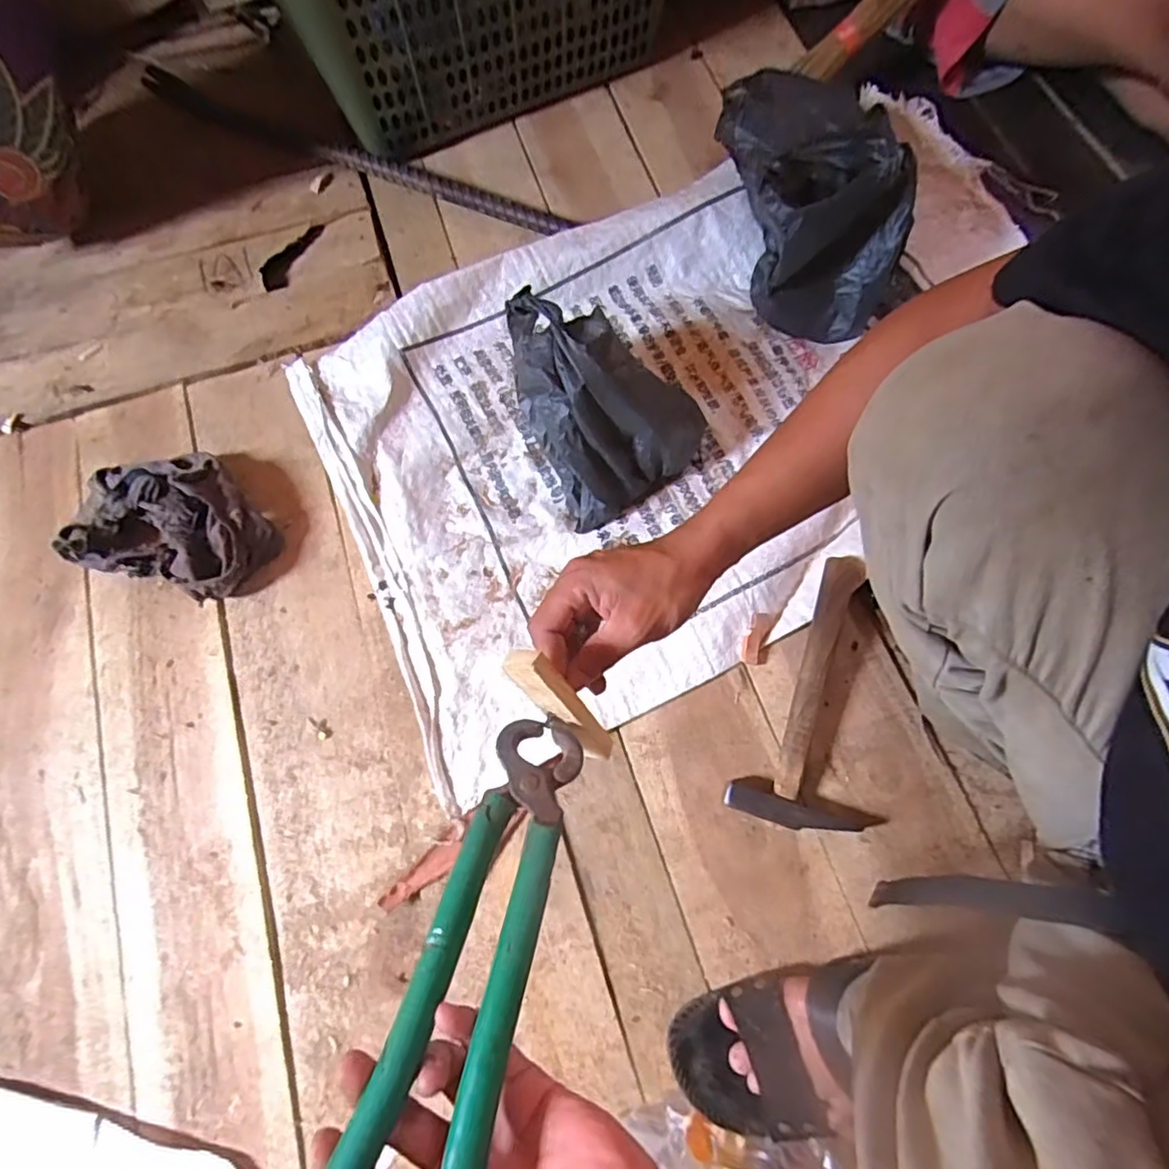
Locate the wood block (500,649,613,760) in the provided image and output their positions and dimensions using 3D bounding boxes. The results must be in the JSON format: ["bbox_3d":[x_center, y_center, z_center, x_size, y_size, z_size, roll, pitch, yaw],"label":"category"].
[{"bbox_3d":[-0.011,0.074,0.366,0.020,0.097,0.016,-44,32,-11],"label":"wood block"}]

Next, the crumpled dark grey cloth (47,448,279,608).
[{"bbox_3d":[-0.435,-0.071,0.646,0.230,0.056,0.148,16,74,7],"label":"crumpled dark grey cloth"}]

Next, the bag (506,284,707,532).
[{"bbox_3d":[0.025,-0.186,0.612,0.163,0.153,0.177,-28,74,-7],"label":"bag"}]

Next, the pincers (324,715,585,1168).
[{"bbox_3d":[-0.051,0.182,0.304,0.061,0.013,0.244,17,58,7],"label":"pincers"}]

